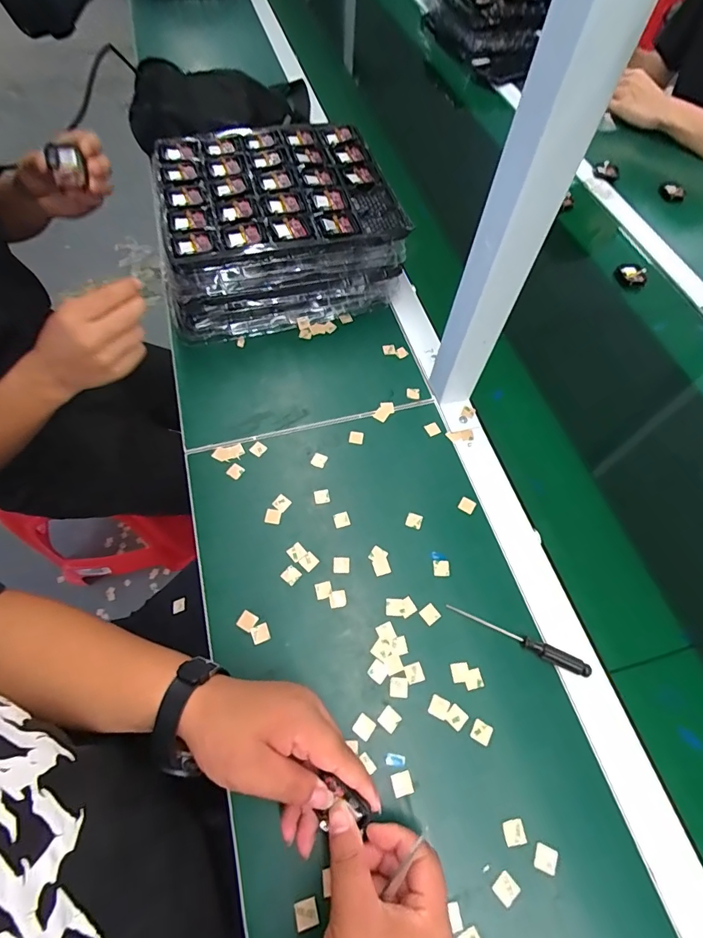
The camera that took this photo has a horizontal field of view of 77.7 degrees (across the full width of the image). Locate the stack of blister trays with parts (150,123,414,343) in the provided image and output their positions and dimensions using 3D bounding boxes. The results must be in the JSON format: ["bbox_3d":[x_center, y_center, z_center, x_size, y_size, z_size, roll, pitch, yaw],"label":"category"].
[{"bbox_3d":[-0.102,-0.329,0.597,0.288,0.113,0.271,-13,63,-11],"label":"stack of blister trays with parts"}]

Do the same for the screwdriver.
[{"bbox_3d":[0.152,0.155,0.400,0.128,0.014,0.014,24,63,9],"label":"screwdriver"}]

